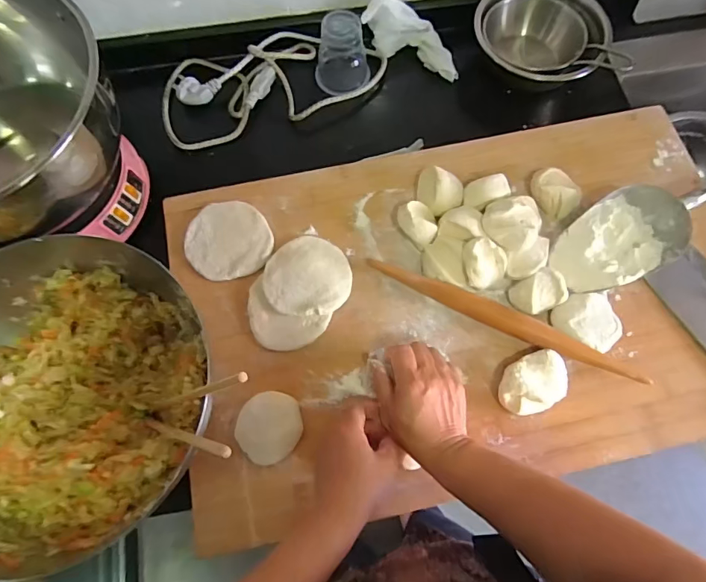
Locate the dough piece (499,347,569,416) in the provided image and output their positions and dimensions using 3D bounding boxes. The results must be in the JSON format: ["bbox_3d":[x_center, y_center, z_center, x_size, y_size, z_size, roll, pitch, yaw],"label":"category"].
[{"bbox_3d":[0.186,0.095,0.466,0.076,0.023,0.052,-25,73,-9],"label":"dough piece"}]

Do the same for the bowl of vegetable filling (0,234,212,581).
[{"bbox_3d":[-0.267,0.093,0.424,0.244,0.103,0.276,-13,71,-5],"label":"bowl of vegetable filling"}]

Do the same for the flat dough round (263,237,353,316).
[{"bbox_3d":[-0.051,-0.017,0.512,0.094,0.014,0.091,0,71,-1],"label":"flat dough round"}]

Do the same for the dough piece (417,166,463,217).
[{"bbox_3d":[0.102,-0.115,0.531,0.053,0.034,0.049,0,71,-1],"label":"dough piece"}]

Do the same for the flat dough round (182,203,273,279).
[{"bbox_3d":[-0.145,-0.061,0.529,0.095,0.007,0.095,0,71,-1],"label":"flat dough round"}]

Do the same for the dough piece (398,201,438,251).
[{"bbox_3d":[0.075,-0.073,0.518,0.043,0.039,0.047,0,71,-1],"label":"dough piece"}]

